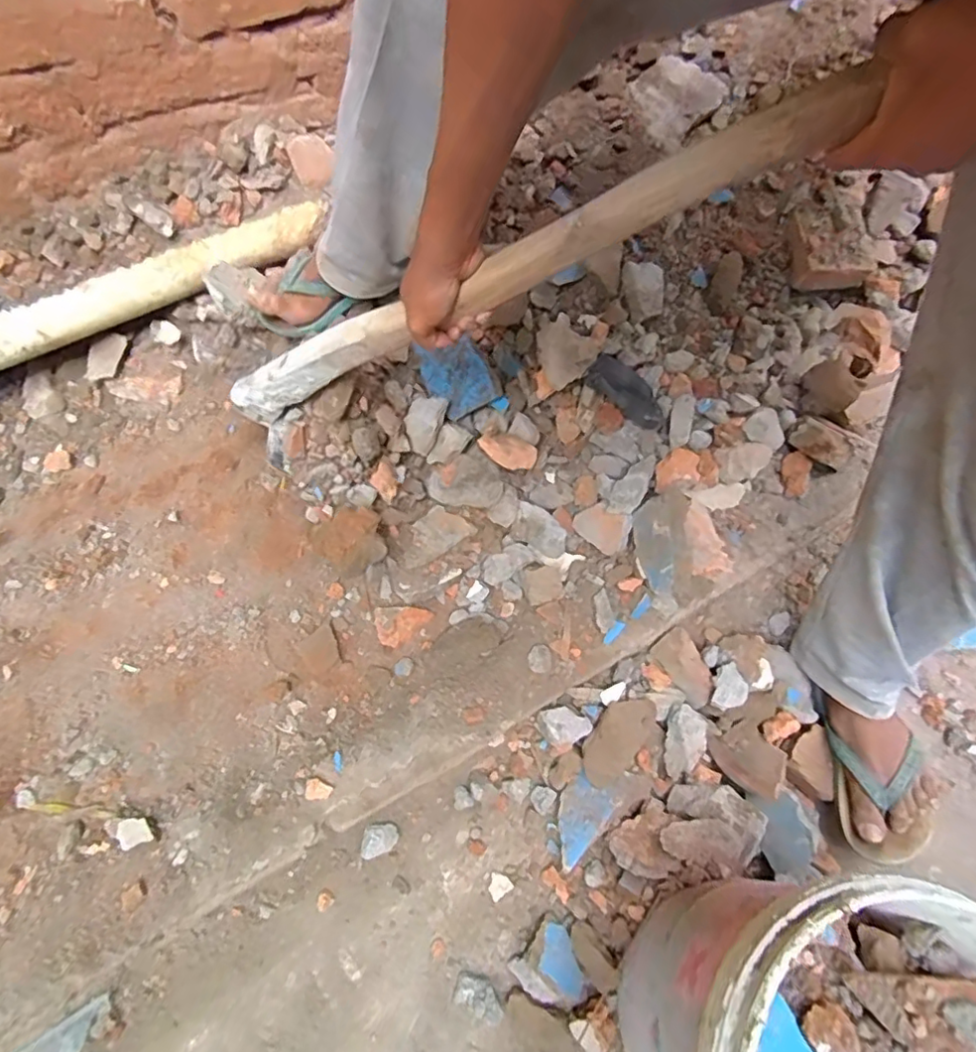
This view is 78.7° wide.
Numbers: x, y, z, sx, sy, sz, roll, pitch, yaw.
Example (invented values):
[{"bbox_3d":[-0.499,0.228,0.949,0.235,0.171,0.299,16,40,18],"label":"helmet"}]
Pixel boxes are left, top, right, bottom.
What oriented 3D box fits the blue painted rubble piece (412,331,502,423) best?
[{"bbox_3d":[-0.046,-0.214,0.829,0.093,0.022,0.113,-24,97,27],"label":"blue painted rubble piece"}]

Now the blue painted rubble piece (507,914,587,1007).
[{"bbox_3d":[0.076,0.511,0.688,0.077,0.046,0.073,39,67,17],"label":"blue painted rubble piece"}]

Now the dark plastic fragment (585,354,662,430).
[{"bbox_3d":[0.187,-0.178,0.799,0.121,0.046,0.037,44,67,0],"label":"dark plastic fragment"}]

